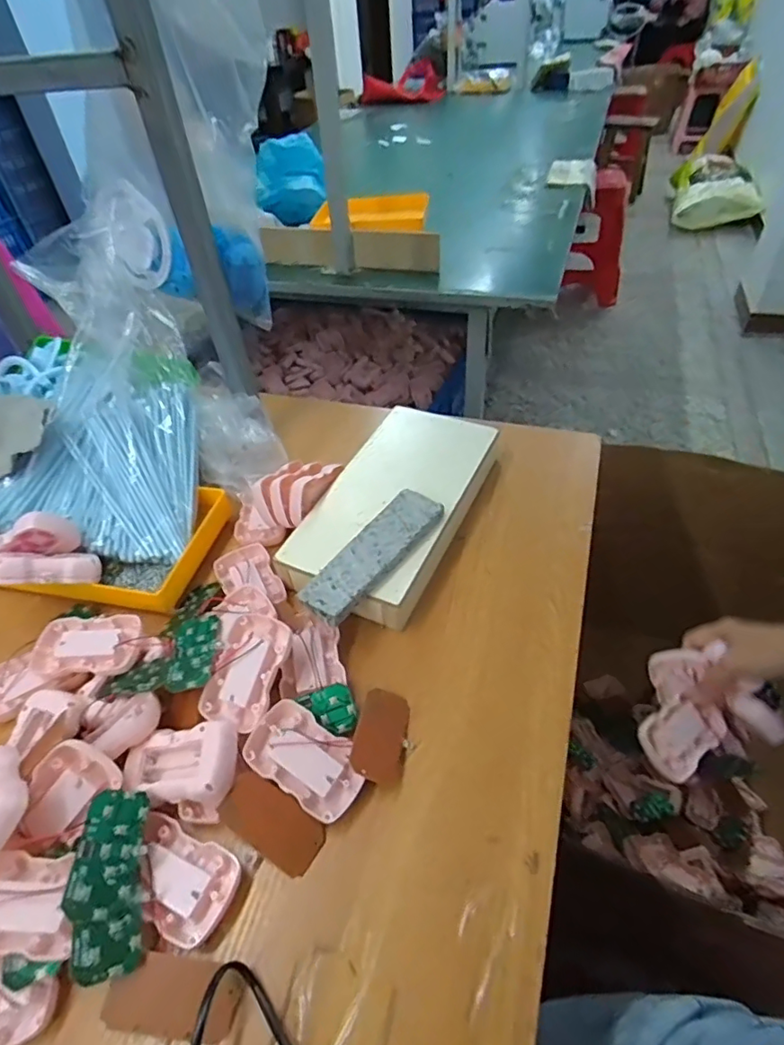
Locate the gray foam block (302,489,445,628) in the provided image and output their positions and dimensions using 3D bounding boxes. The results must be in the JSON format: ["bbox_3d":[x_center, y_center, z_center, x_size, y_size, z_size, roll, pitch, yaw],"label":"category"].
[{"bbox_3d":[-0.016,0.026,0.492,0.048,0.011,0.159,27,54,28],"label":"gray foam block"}]

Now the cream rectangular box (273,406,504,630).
[{"bbox_3d":[0.006,-0.025,0.573,0.139,0.044,0.268,16,50,20],"label":"cream rectangular box"}]

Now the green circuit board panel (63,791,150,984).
[{"bbox_3d":[-0.179,0.225,0.340,0.043,0.007,0.100,9,48,-27],"label":"green circuit board panel"}]

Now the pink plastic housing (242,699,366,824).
[{"bbox_3d":[-0.064,0.175,0.399,0.086,0.021,0.053,24,53,25],"label":"pink plastic housing"}]

